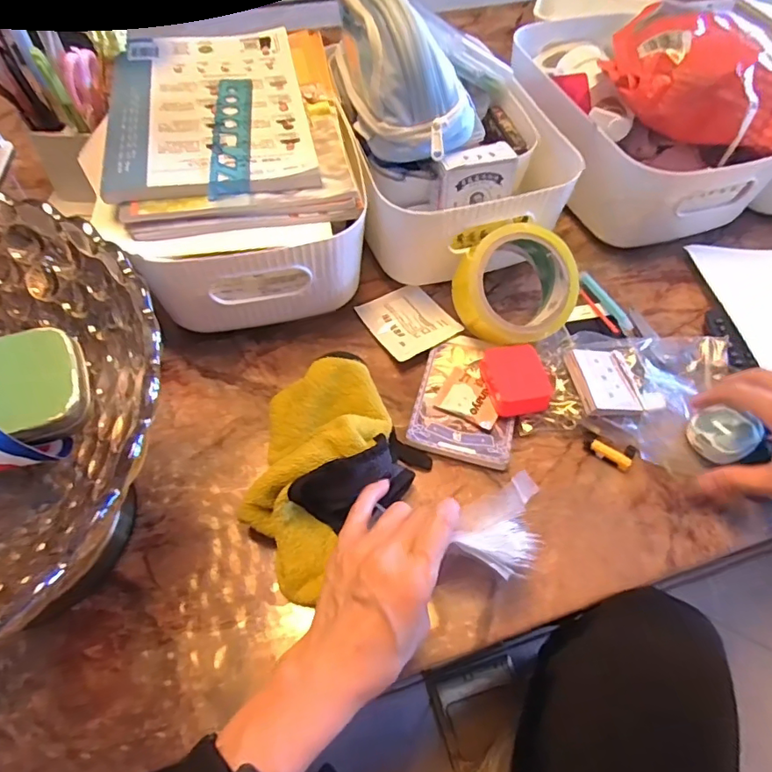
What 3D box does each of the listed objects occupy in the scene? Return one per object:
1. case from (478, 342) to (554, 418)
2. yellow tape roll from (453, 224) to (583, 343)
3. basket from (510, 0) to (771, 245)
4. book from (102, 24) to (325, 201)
[{"bbox_3d":[0.109,-0.006,0.434,0.046,0.019,0.060,-10,58,-7],"label":"case"},{"bbox_3d":[0.113,-0.090,0.461,0.101,0.063,0.098,-45,98,-10],"label":"yellow tape roll"},{"bbox_3d":[0.259,-0.309,0.564,0.202,0.172,0.307,-14,59,-9],"label":"basket"},{"bbox_3d":[-0.160,-0.255,0.464,0.164,0.013,0.241,-10,58,-7],"label":"book"}]

